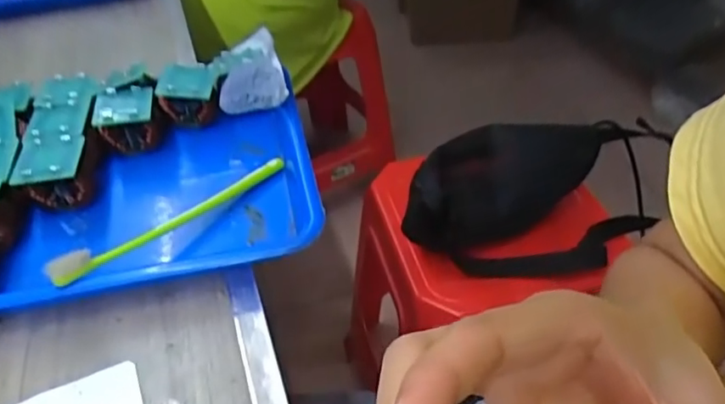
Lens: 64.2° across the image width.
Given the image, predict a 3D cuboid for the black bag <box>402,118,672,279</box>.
[{"bbox_3d":[0.200,-0.011,0.693,0.306,0.120,0.154,-5,44,-2],"label":"black bag"}]

